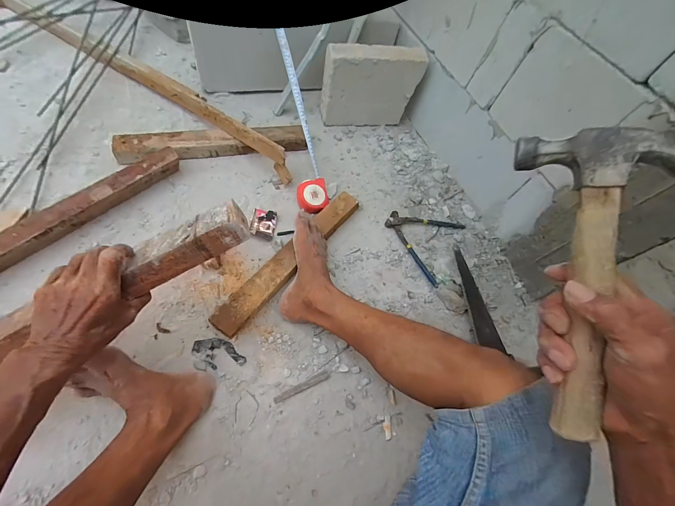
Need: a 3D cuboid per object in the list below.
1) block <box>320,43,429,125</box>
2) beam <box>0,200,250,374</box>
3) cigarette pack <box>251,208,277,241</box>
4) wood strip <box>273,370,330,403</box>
[{"bbox_3d":[0.098,-0.469,0.839,0.274,0.202,0.062,-3,61,-12],"label":"block"},{"bbox_3d":[-0.452,0.137,0.342,0.710,0.048,0.066,-28,67,1],"label":"beam"},{"bbox_3d":[-0.172,-0.067,0.670,0.053,0.023,0.075,6,63,-1],"label":"cigarette pack"},{"bbox_3d":[-0.063,0.240,0.520,0.103,0.006,0.014,-21,66,-14],"label":"wood strip"}]

